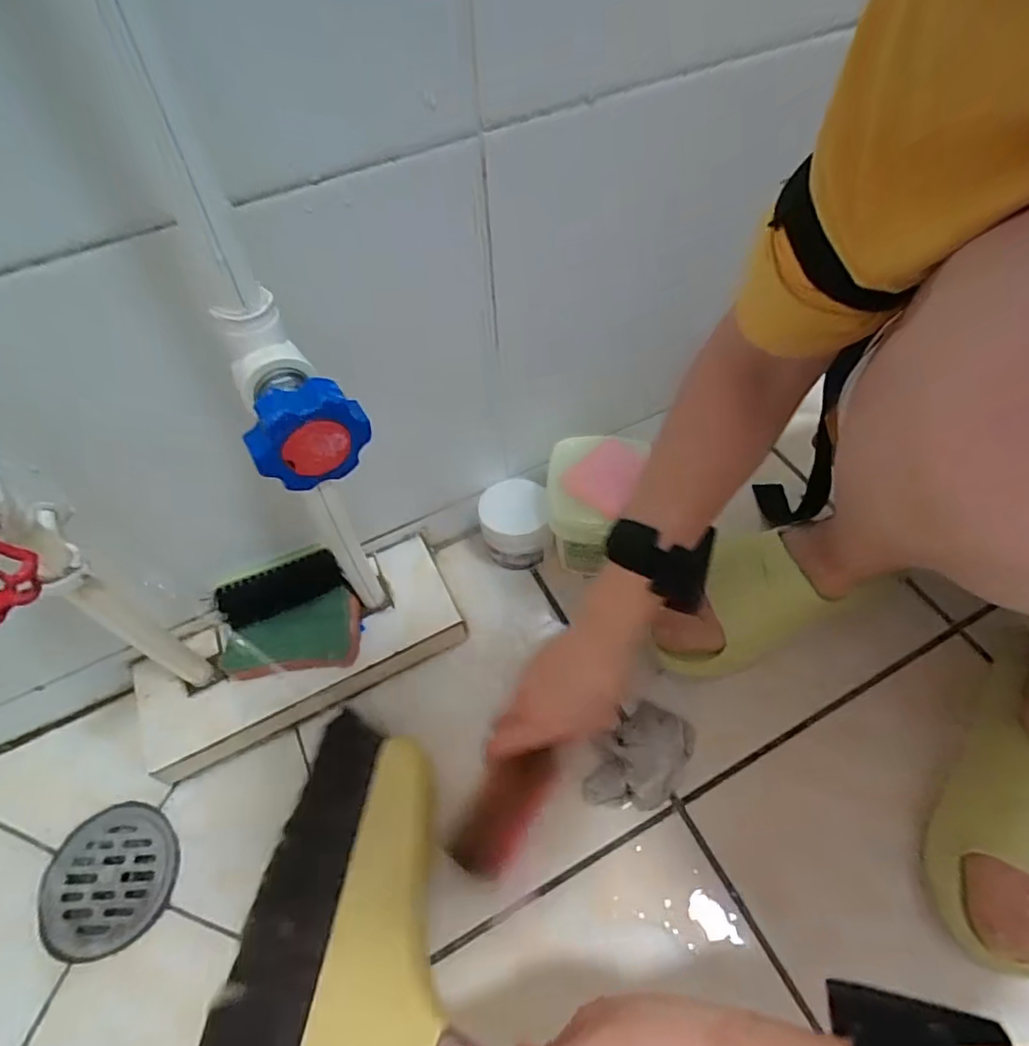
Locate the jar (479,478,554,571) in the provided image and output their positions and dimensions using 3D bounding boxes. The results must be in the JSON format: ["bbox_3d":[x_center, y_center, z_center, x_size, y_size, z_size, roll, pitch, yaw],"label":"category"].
[{"bbox_3d":[0.001,-0.002,0.542,0.064,0.057,0.070,-1,57,1],"label":"jar"}]

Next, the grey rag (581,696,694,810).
[{"bbox_3d":[0.099,0.184,0.449,0.065,0.028,0.090,26,62,17],"label":"grey rag"}]

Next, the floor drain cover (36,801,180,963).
[{"bbox_3d":[-0.314,0.274,0.439,0.100,0.004,0.098,-20,59,-11],"label":"floor drain cover"}]

